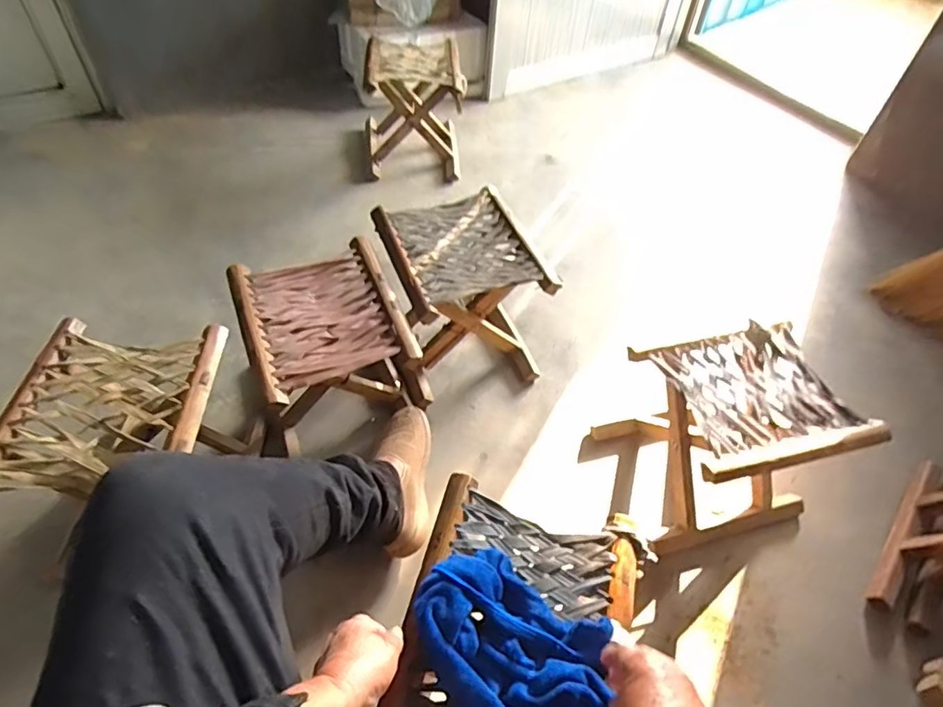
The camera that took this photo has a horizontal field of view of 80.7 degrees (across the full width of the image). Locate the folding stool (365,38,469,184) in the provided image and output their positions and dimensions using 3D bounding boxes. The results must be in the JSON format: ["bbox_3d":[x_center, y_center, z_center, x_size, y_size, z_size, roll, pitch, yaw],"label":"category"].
[{"bbox_3d":[-0.151,-0.623,1.435,0.260,0.256,0.239,-1,50,-5],"label":"folding stool"}]

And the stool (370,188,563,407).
[{"bbox_3d":[-0.026,-0.100,1.017,0.244,0.265,0.256,-15,53,-17],"label":"stool"}]

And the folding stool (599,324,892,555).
[{"bbox_3d":[0.386,0.129,0.861,0.267,0.243,0.232,-9,52,-12],"label":"folding stool"}]

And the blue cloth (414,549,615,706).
[{"bbox_3d":[0.042,0.282,0.506,0.215,0.031,0.149,30,54,19],"label":"blue cloth"}]

